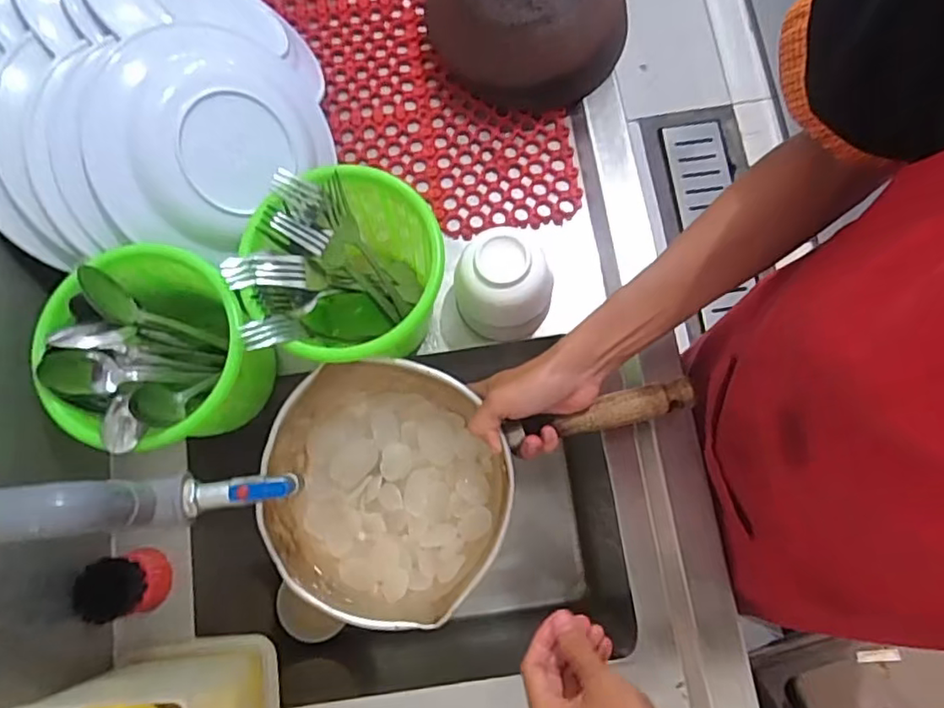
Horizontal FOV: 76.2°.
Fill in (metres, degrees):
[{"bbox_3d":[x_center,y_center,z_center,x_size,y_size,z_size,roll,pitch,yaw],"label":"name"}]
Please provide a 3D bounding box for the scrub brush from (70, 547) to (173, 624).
[{"bbox_3d":[-0.300,0.199,0.518,0.054,0.057,0.051,-16,78,-3],"label":"scrub brush"}]

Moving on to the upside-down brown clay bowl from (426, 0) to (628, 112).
[{"bbox_3d":[0.053,-0.350,0.615,0.187,0.099,0.174,0,78,1],"label":"upside-down brown clay bowl"}]

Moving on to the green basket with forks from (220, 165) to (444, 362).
[{"bbox_3d":[-0.104,-0.060,0.532,0.159,0.142,0.154,-14,78,-2],"label":"green basket with forks"}]

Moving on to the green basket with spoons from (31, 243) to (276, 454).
[{"bbox_3d":[-0.249,0.006,0.515,0.143,0.142,0.150,-6,78,-1],"label":"green basket with spoons"}]

